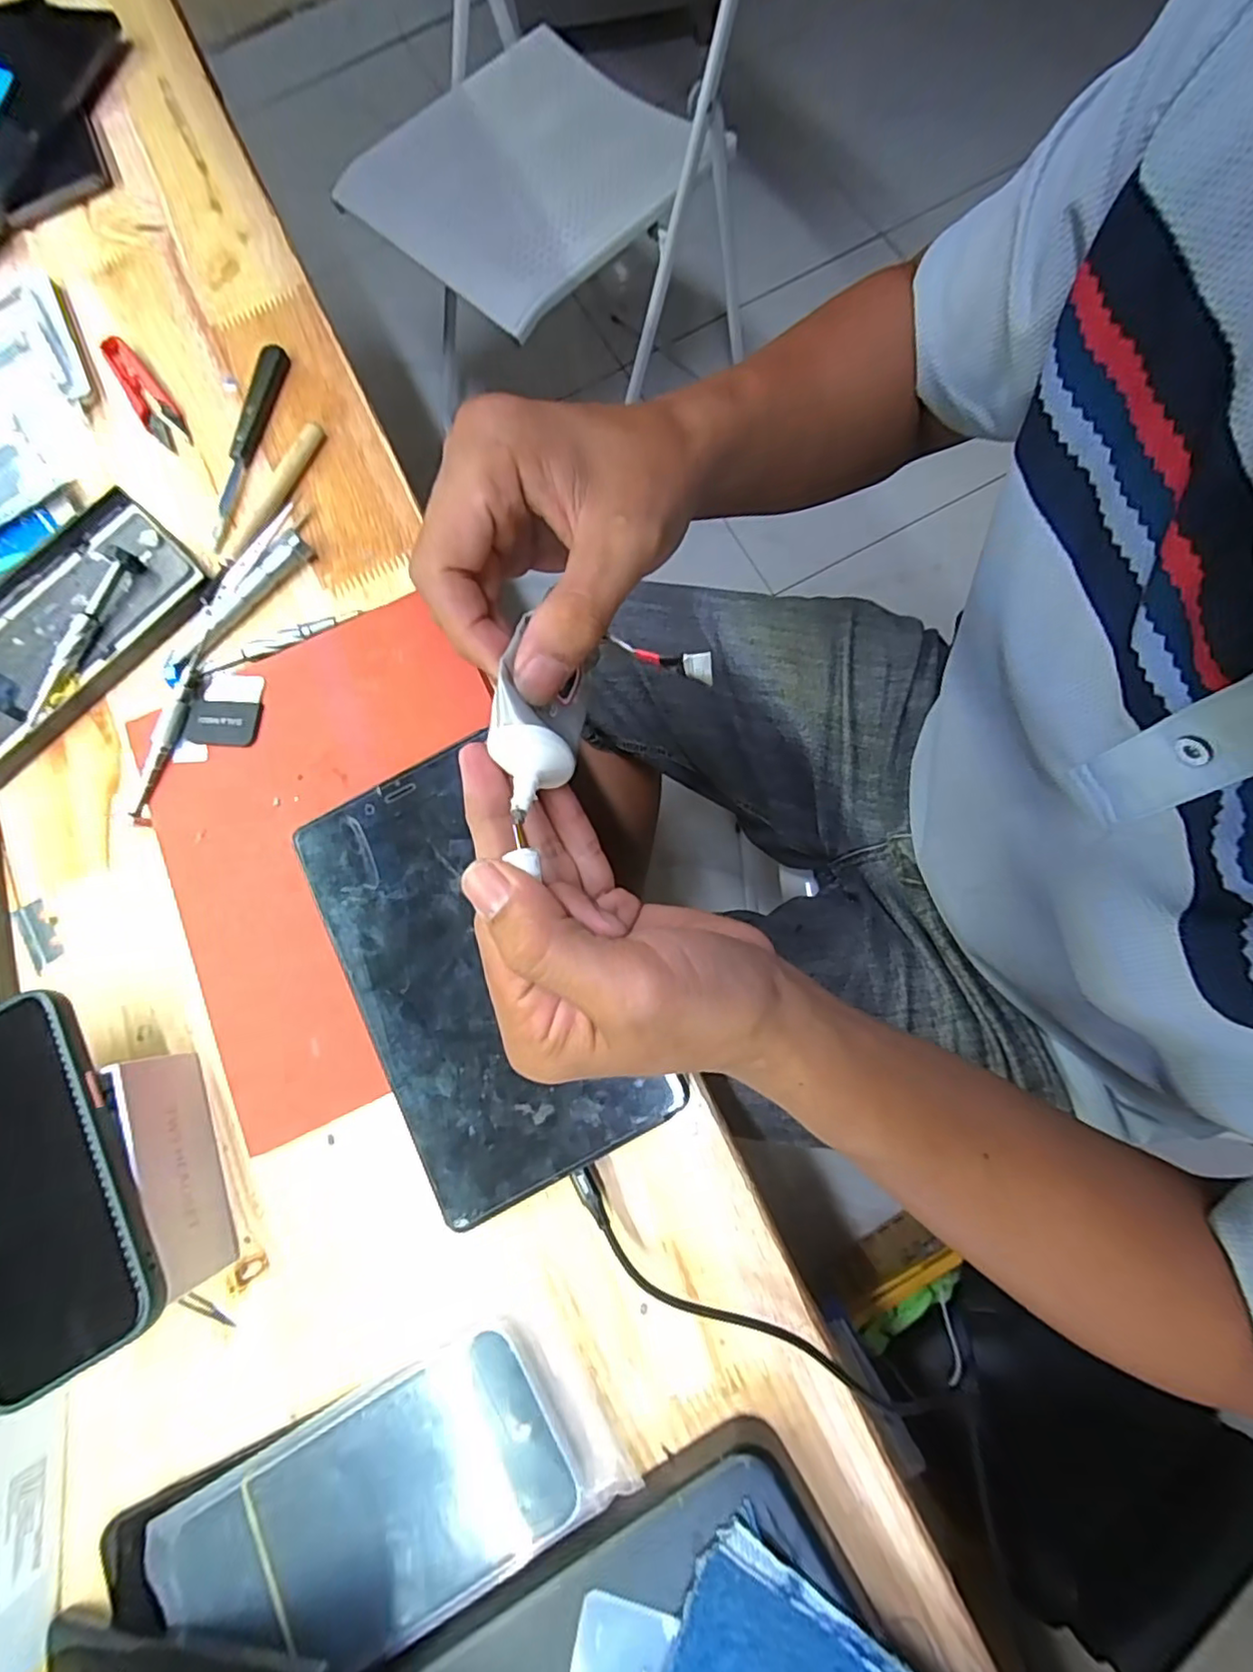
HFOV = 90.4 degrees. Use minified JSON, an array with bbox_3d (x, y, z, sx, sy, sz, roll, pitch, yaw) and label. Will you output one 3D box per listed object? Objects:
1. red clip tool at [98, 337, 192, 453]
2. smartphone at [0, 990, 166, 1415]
[{"bbox_3d":[-0.316,-0.289,0.407,0.023,0.013,0.092,-37,77,-3],"label":"red clip tool"},{"bbox_3d":[-0.248,0.145,0.255,0.077,0.009,0.144,-30,77,-2],"label":"smartphone"}]

